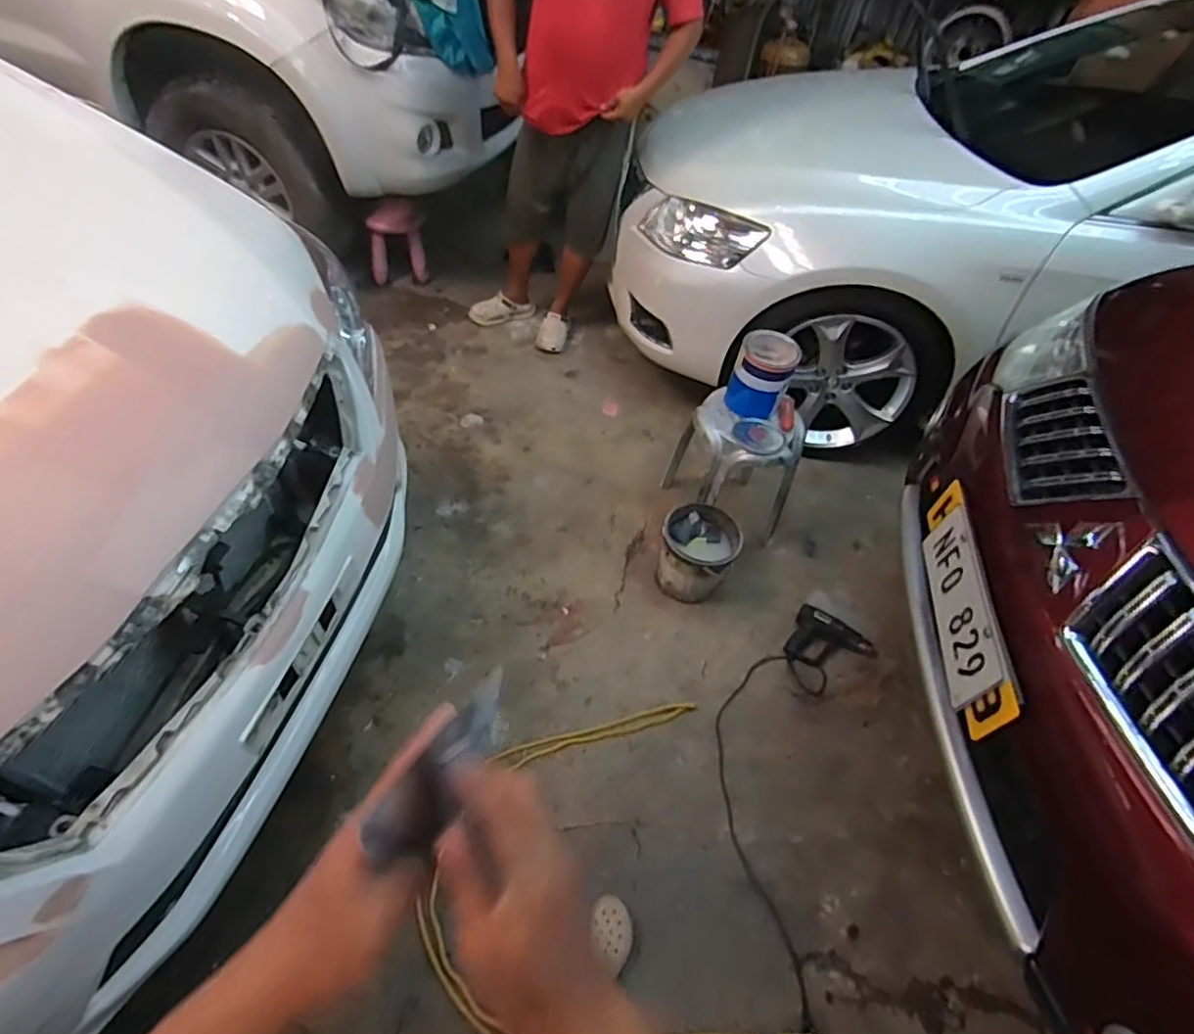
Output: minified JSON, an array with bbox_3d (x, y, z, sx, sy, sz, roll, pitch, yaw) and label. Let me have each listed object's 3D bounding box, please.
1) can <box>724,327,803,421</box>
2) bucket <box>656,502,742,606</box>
[{"bbox_3d":[0.468,-0.405,1.745,0.157,0.197,0.157,6,48,-7],"label":"can"},{"bbox_3d":[0.298,0.119,1.862,0.221,0.223,0.222,6,48,-7],"label":"bucket"}]

